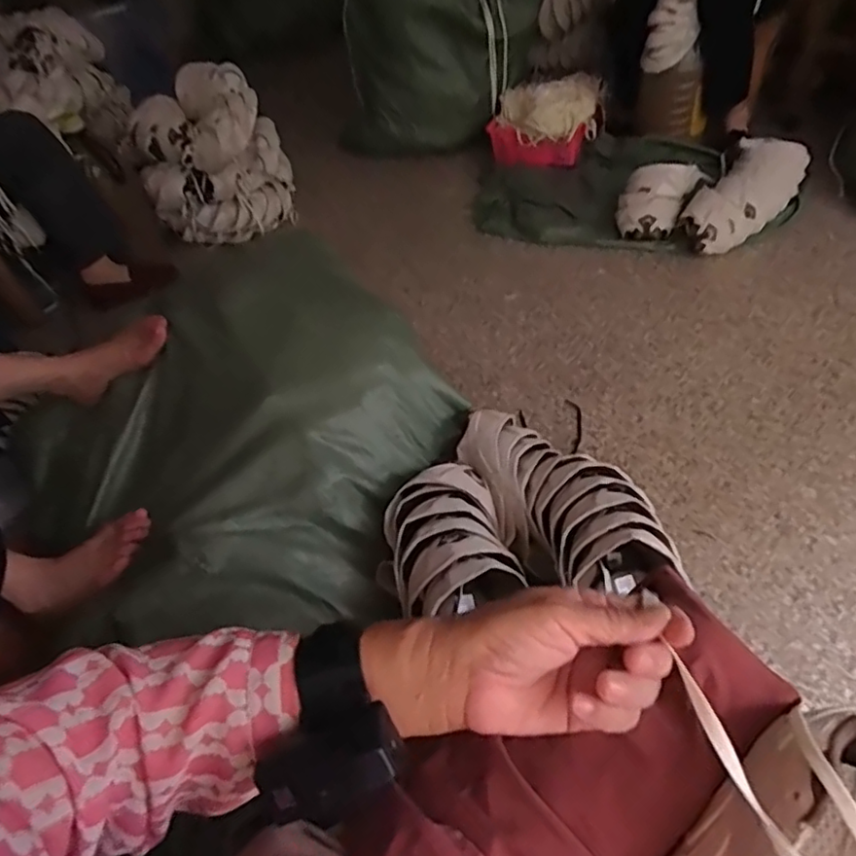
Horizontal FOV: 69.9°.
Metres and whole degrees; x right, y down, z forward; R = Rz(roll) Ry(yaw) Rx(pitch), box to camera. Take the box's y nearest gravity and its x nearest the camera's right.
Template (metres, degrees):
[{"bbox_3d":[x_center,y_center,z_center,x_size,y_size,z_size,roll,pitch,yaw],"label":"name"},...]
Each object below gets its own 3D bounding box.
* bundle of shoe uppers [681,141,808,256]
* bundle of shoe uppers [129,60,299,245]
[{"bbox_3d":[0.739,-0.535,1.431,0.171,0.121,0.396,25,56,30],"label":"bundle of shoe uppers"},{"bbox_3d":[-0.506,-0.630,1.471,0.326,0.381,0.241,-17,46,-6],"label":"bundle of shoe uppers"}]

